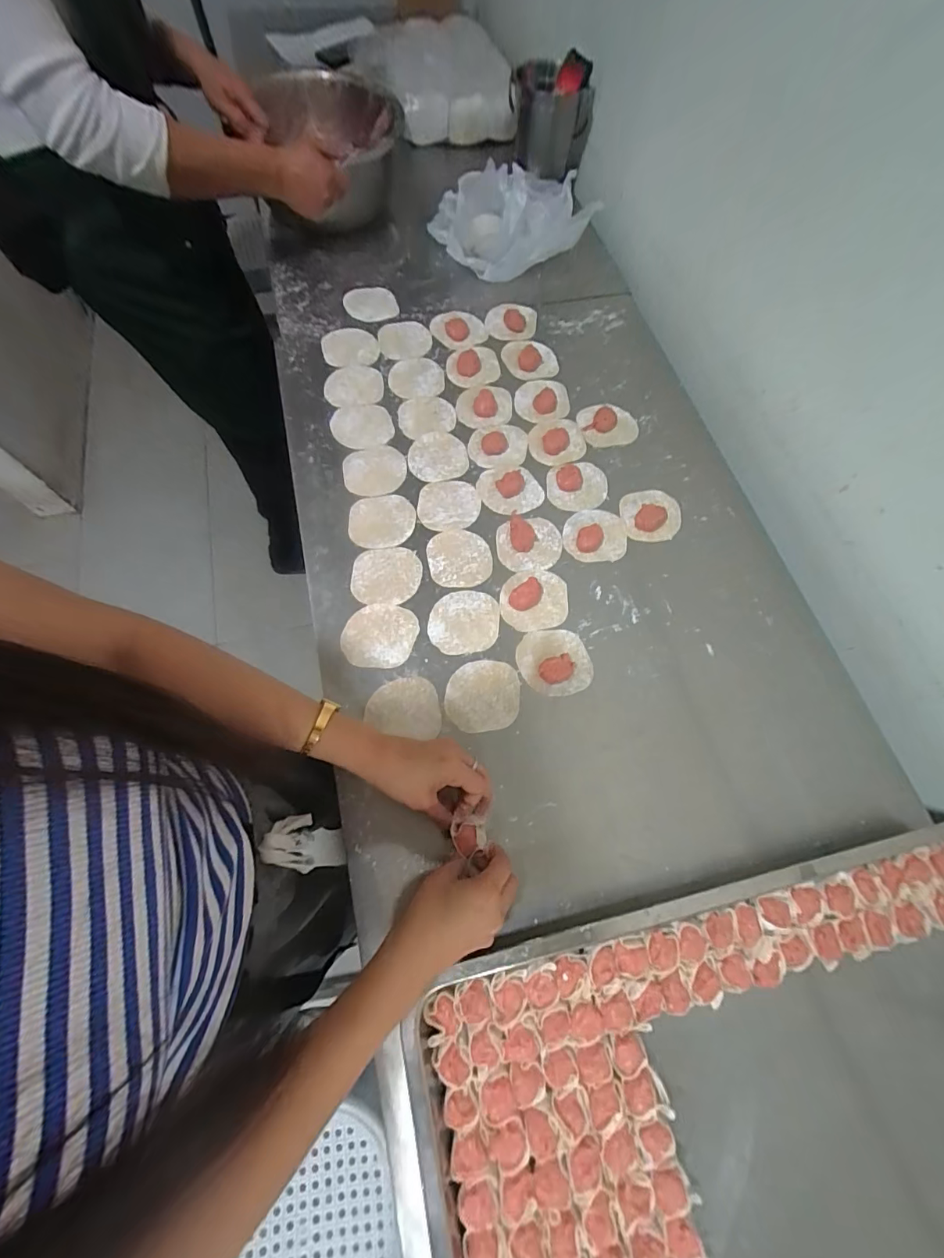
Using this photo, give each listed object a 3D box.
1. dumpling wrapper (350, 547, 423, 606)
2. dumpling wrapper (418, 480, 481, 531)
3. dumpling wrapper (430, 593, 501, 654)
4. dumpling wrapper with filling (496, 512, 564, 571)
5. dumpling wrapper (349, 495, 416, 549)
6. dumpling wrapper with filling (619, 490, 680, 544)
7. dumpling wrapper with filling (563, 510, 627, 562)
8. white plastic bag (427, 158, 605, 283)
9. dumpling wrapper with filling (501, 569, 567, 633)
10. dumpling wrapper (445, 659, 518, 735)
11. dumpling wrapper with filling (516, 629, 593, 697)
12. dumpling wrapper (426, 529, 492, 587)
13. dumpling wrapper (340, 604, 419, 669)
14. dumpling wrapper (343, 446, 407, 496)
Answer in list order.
[{"bbox_3d":[-0.107,-0.066,0.573,0.085,0.004,0.079,-2,70,-3],"label":"dumpling wrapper"},{"bbox_3d":[-0.031,-0.167,0.617,0.082,0.004,0.080,-2,70,-2],"label":"dumpling wrapper"},{"bbox_3d":[-0.010,-0.009,0.552,0.083,0.004,0.079,1,70,-1],"label":"dumpling wrapper"},{"bbox_3d":[0.075,-0.115,0.590,0.084,0.024,0.079,-1,70,-2],"label":"dumpling wrapper with filling"},{"bbox_3d":[-0.119,-0.142,0.602,0.085,0.004,0.079,-3,70,-3],"label":"dumpling wrapper"},{"bbox_3d":[0.244,-0.158,0.616,0.079,0.016,0.081,2,70,-1],"label":"dumpling wrapper with filling"},{"bbox_3d":[0.164,-0.127,0.598,0.082,0.018,0.079,5,70,0],"label":"dumpling wrapper with filling"},{"bbox_3d":[0.069,-0.700,0.779,0.236,0.129,0.158,-16,71,-7],"label":"white plastic bag"},{"bbox_3d":[0.078,-0.039,0.563,0.081,0.016,0.081,3,70,-1],"label":"dumpling wrapper with filling"},{"bbox_3d":[0.012,0.075,0.518,0.083,0.004,0.079,-2,70,-2],"label":"dumpling wrapper"},{"bbox_3d":[0.098,0.035,0.526,0.085,0.024,0.078,1,70,-1],"label":"dumpling wrapper with filling"},{"bbox_3d":[-0.016,-0.091,0.585,0.080,0.005,0.081,1,70,-1],"label":"dumpling wrapper"},{"bbox_3d":[-0.109,0.007,0.540,0.085,0.004,0.077,3,70,-1],"label":"dumpling wrapper"},{"bbox_3d":[-0.133,-0.216,0.628,0.084,0.005,0.079,-12,71,-6],"label":"dumpling wrapper"}]

